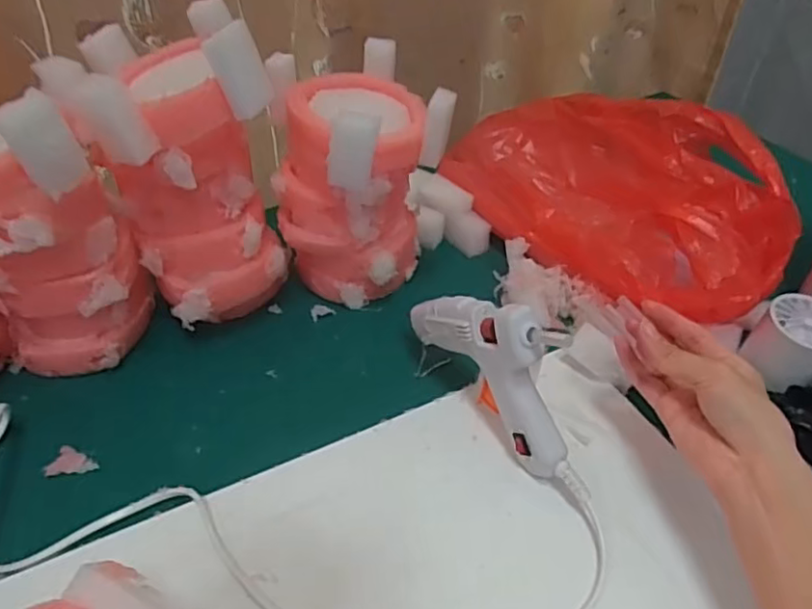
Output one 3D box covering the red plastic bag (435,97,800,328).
[{"bbox_3d":[0.166,-0.099,0.526,0.134,0.103,0.305,-25,48,-25],"label":"red plastic bag"}]

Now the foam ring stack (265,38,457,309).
[{"bbox_3d":[-0.034,-0.089,0.500,0.132,0.178,0.106,-26,50,-27],"label":"foam ring stack"}]

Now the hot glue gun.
[{"bbox_3d":[0.055,0.040,0.408,0.024,0.115,0.138,-25,48,-25],"label":"hot glue gun"}]

